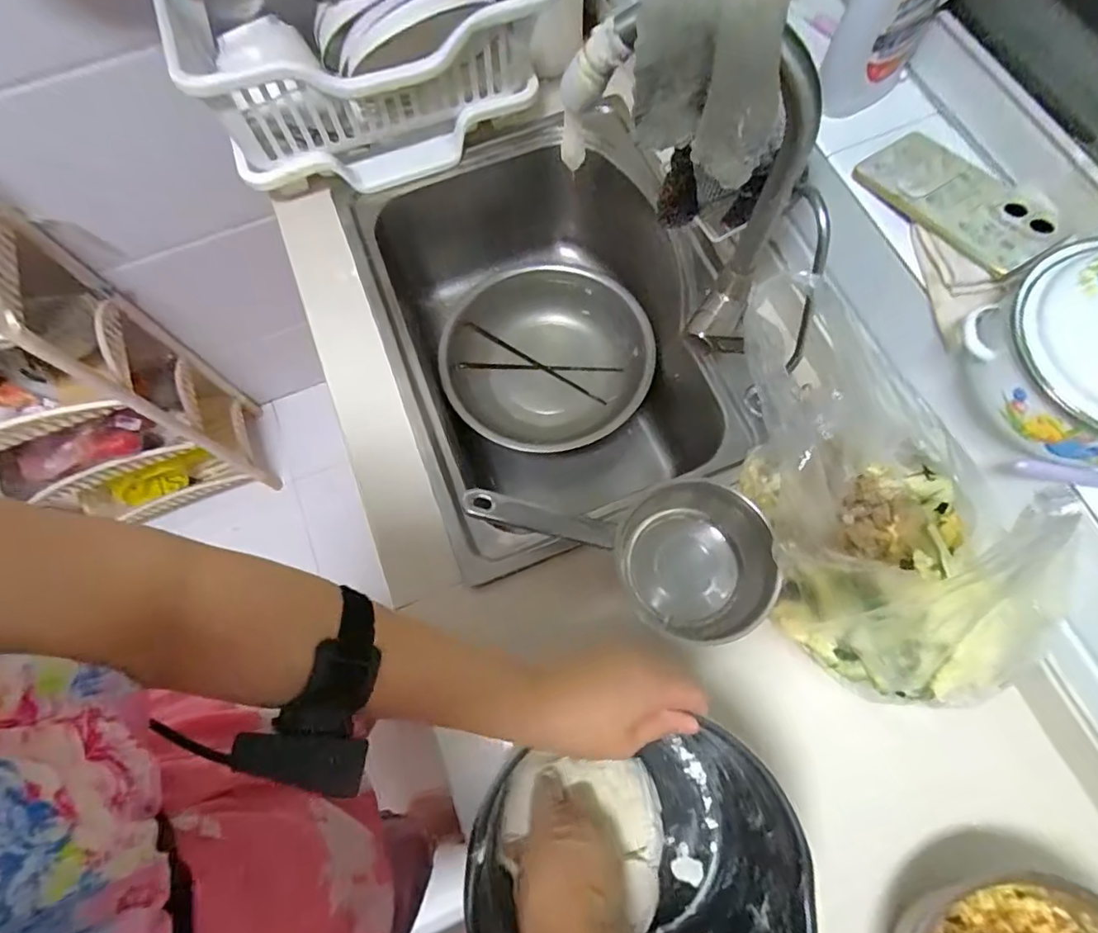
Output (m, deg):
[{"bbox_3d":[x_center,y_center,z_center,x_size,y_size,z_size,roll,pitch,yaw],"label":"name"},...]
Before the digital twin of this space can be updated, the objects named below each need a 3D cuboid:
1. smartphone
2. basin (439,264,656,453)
[{"bbox_3d":[0.359,-0.237,0.479,0.084,0.014,0.166,-34,65,-7],"label":"smartphone"},{"bbox_3d":[0.000,-0.154,0.838,0.285,0.092,0.288,-1,71,2],"label":"basin"}]

